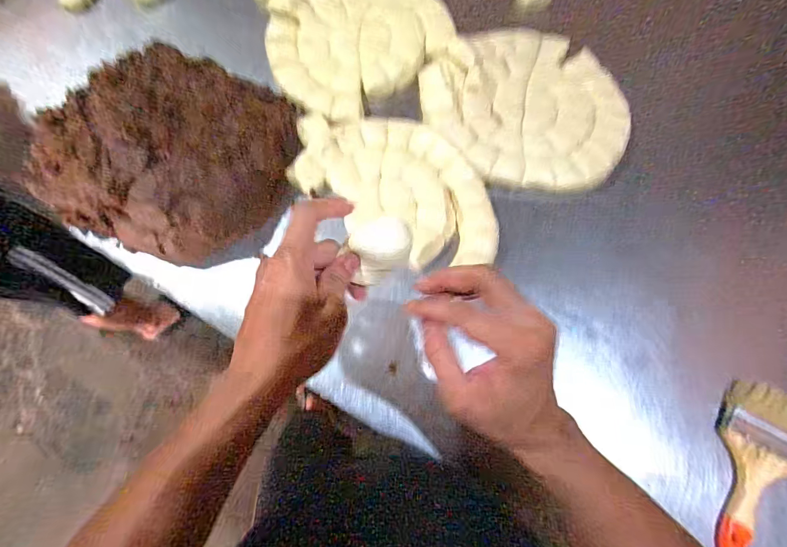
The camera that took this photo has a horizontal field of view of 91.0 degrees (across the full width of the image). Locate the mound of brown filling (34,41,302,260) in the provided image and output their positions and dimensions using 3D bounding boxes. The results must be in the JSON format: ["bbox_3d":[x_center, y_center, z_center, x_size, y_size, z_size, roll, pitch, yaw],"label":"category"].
[{"bbox_3d":[-0.303,-0.183,0.539,0.305,0.092,0.295,0,74,1],"label":"mound of brown filling"}]

